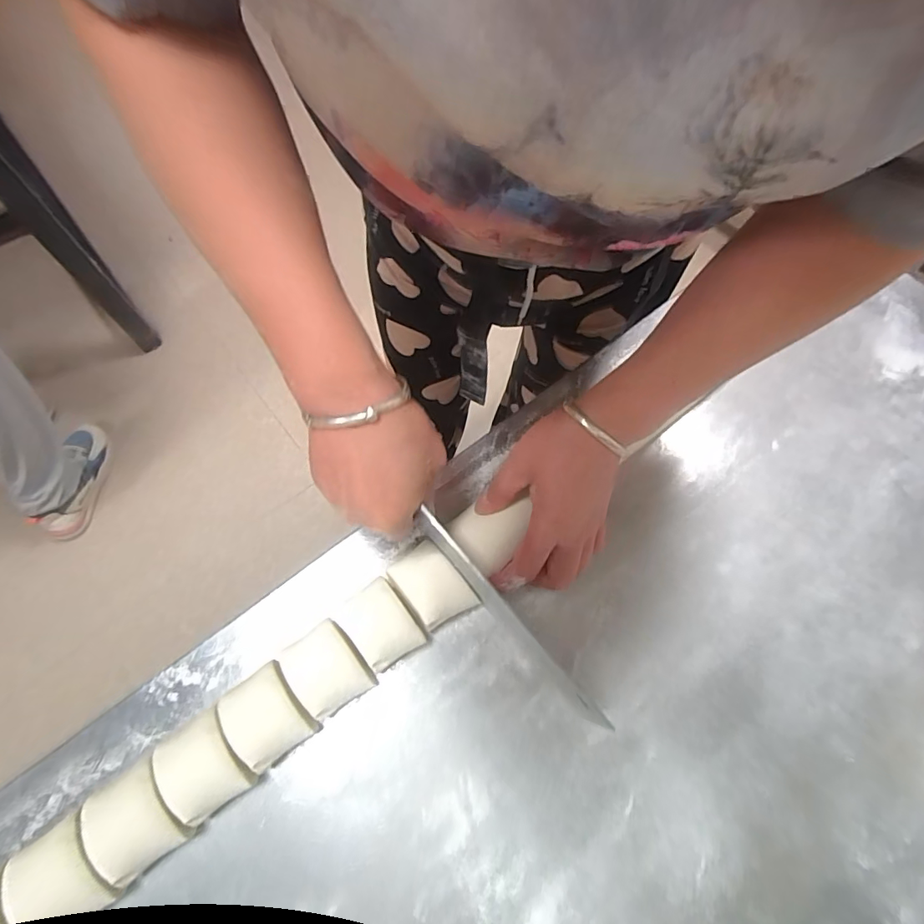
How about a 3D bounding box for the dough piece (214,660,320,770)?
[{"bbox_3d":[-0.127,0.167,0.322,0.044,0.032,0.052,-36,73,-15],"label":"dough piece"}]

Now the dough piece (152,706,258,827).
[{"bbox_3d":[-0.161,0.191,0.308,0.044,0.031,0.052,-34,72,-14],"label":"dough piece"}]

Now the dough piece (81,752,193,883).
[{"bbox_3d":[-0.196,0.216,0.298,0.047,0.028,0.052,-32,72,-13],"label":"dough piece"}]

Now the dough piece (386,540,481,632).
[{"bbox_3d":[-0.023,0.090,0.357,0.040,0.032,0.059,-37,73,-15],"label":"dough piece"}]

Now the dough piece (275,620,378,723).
[{"bbox_3d":[-0.092,0.141,0.334,0.045,0.029,0.054,-38,73,-15],"label":"dough piece"}]

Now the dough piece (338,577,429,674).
[{"bbox_3d":[-0.055,0.115,0.344,0.041,0.036,0.052,-38,73,-15],"label":"dough piece"}]

